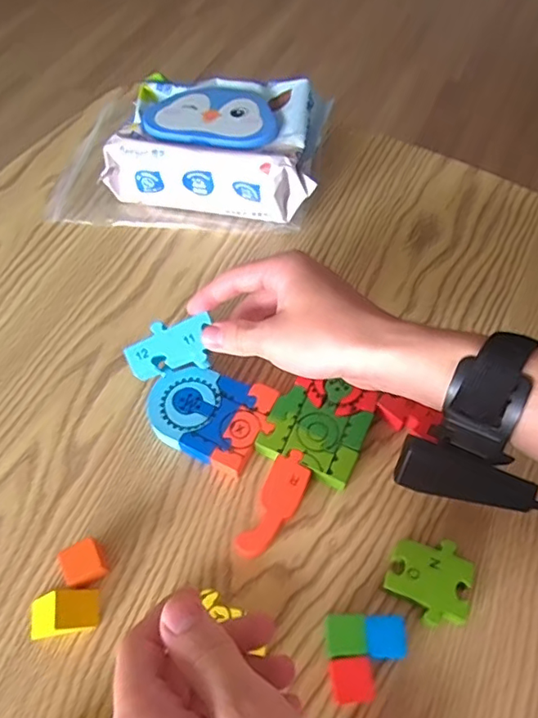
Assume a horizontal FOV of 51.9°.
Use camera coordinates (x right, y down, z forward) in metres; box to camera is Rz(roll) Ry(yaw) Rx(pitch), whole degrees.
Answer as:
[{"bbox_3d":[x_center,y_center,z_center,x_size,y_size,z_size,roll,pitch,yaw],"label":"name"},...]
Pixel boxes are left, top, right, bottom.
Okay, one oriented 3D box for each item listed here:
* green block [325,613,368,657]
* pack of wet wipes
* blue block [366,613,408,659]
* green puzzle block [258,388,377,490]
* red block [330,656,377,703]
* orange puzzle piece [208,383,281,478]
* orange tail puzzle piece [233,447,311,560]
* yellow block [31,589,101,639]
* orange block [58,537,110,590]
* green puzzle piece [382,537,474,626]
[{"bbox_3d":[0.042,0.152,0.304,0.022,0.019,0.020,-1,59,1],"label":"green block"},{"bbox_3d":[-0.042,-0.184,0.482,0.174,0.069,0.116,12,60,9],"label":"pack of wet wipes"},{"bbox_3d":[0.063,0.152,0.303,0.021,0.019,0.022,0,59,2],"label":"blue block"},{"bbox_3d":[0.030,0.052,0.367,0.063,0.016,0.054,22,62,14],"label":"green puzzle block"},{"bbox_3d":[0.044,0.170,0.293,0.022,0.017,0.020,-4,59,-1],"label":"red block"},{"bbox_3d":[-0.012,0.048,0.370,0.026,0.017,0.062,26,63,16],"label":"orange puzzle piece"},{"bbox_3d":[0.005,0.092,0.343,0.024,0.017,0.069,22,62,14],"label":"orange tail puzzle piece"},{"bbox_3d":[-0.118,0.144,0.315,0.038,0.017,0.022,-9,59,-4],"label":"yellow block"},{"bbox_3d":[-0.107,0.121,0.325,0.022,0.022,0.024,-22,61,-11],"label":"orange block"},{"bbox_3d":[0.092,0.127,0.320,0.046,0.016,0.044,22,62,14],"label":"green puzzle piece"}]

